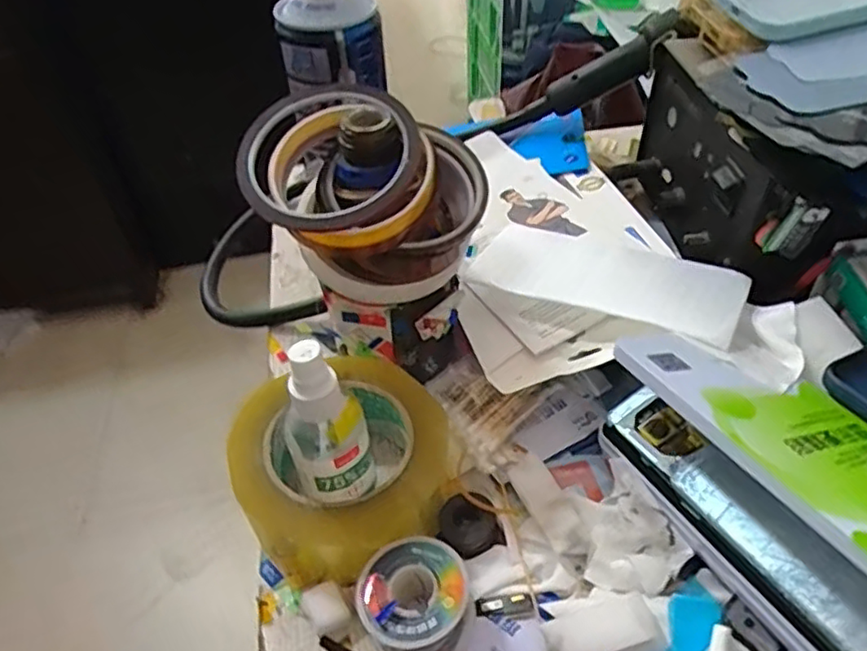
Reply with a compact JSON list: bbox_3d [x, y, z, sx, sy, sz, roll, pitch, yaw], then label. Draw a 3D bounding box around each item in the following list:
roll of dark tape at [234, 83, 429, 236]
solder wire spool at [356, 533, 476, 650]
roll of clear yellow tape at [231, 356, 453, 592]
[{"bbox_3d":[-0.055,-0.089,0.333,0.093,0.024,0.102,-2,46,2],"label":"roll of dark tape"},{"bbox_3d":[-0.009,0.137,0.320,0.052,0.032,0.054,-2,46,2],"label":"solder wire spool"},{"bbox_3d":[-0.052,0.078,0.368,0.113,0.052,0.116,-2,46,2],"label":"roll of clear yellow tape"}]

